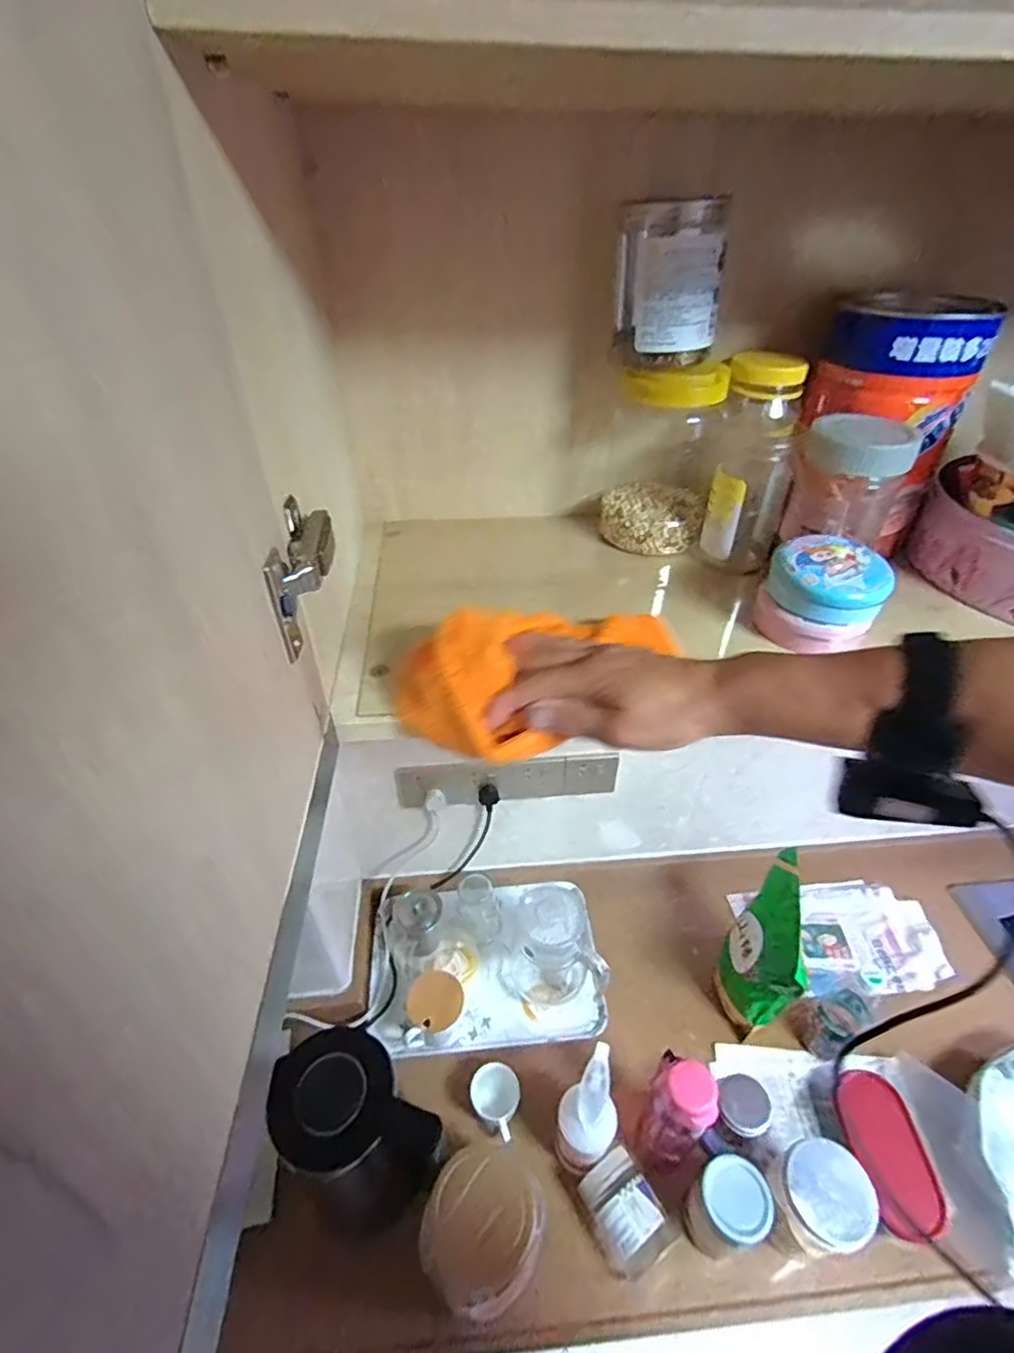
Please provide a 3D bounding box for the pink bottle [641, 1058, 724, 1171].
[{"bbox_3d":[0.210,0.570,0.767,0.071,0.253,0.067,-1,40,0],"label":"pink bottle"}]

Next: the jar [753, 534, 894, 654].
[{"bbox_3d":[0.245,-0.064,0.471,0.084,0.063,0.070,22,45,25],"label":"jar"}]

